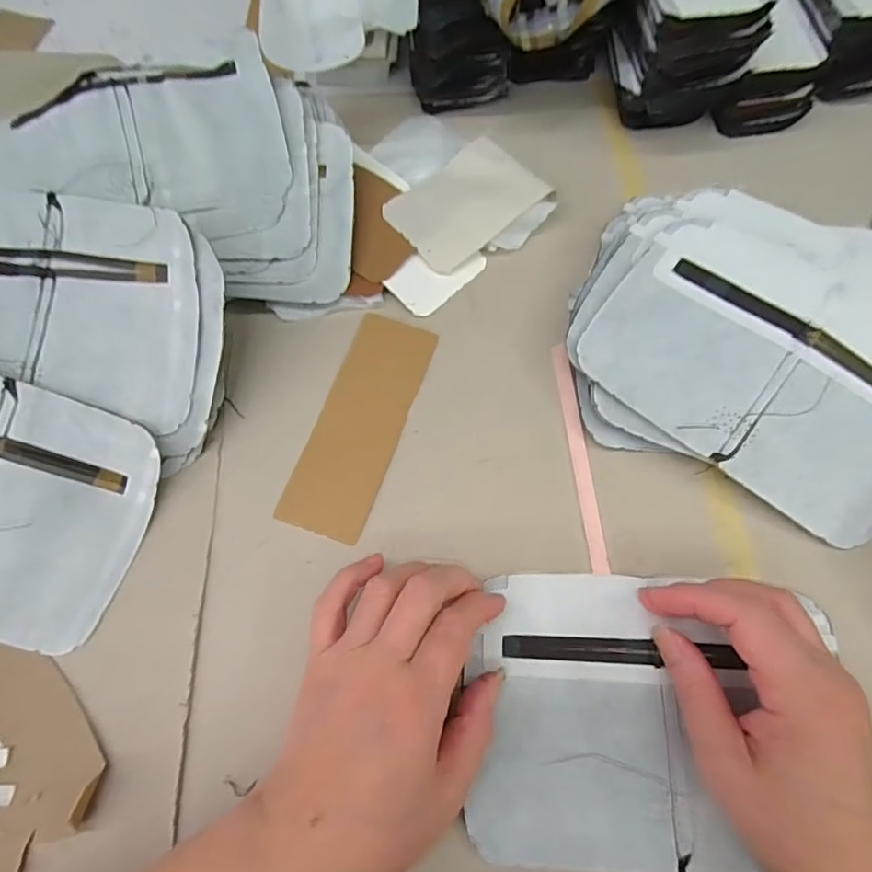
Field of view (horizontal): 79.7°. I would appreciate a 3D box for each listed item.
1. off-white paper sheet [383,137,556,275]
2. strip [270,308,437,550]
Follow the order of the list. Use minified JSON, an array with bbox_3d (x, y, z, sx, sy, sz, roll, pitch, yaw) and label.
[{"bbox_3d":[0.020,-0.165,0.367,0.100,0.004,0.068,-40,75,-14],"label":"off-white paper sheet"},{"bbox_3d":[-0.045,-0.010,0.320,0.051,0.005,0.143,20,70,0],"label":"strip"}]

